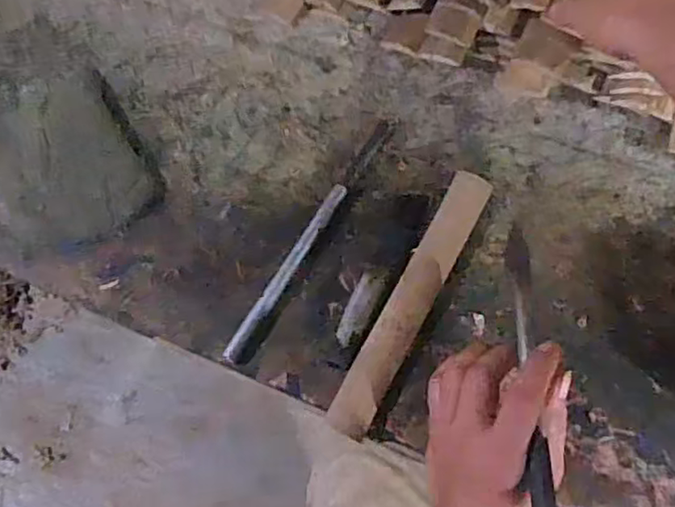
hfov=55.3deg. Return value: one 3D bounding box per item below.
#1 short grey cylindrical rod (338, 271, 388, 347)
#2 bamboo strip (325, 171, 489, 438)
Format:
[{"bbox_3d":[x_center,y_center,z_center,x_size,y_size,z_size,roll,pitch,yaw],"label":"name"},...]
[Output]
[{"bbox_3d":[0.018,0.043,0.501,0.019,0.016,0.066,24,71,10],"label":"short grey cylindrical rod"},{"bbox_3d":[0.060,0.034,0.505,0.032,0.017,0.231,27,72,11],"label":"bamboo strip"}]

